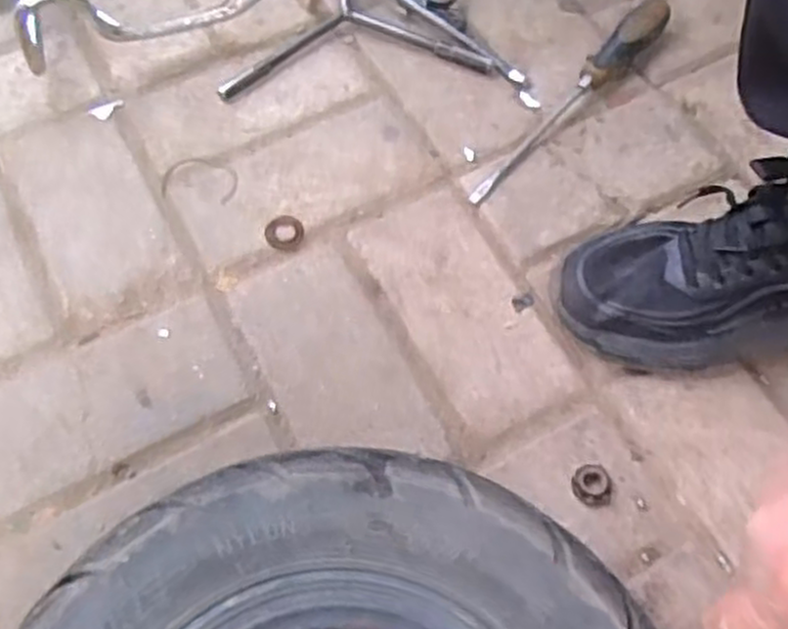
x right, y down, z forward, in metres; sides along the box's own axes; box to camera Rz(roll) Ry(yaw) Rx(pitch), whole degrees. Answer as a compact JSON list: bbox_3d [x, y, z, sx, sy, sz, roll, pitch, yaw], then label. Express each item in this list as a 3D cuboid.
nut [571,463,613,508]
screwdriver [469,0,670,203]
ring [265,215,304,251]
[{"bbox_3d":[0.123,0.107,0.490,0.025,0.009,0.027,0,63,0],"label":"nut"},{"bbox_3d":[0.140,-0.175,0.622,0.025,0.027,0.241,40,70,19],"label":"screwdriver"},{"bbox_3d":[-0.081,-0.061,0.576,0.029,0.004,0.028,0,63,0],"label":"ring"}]

